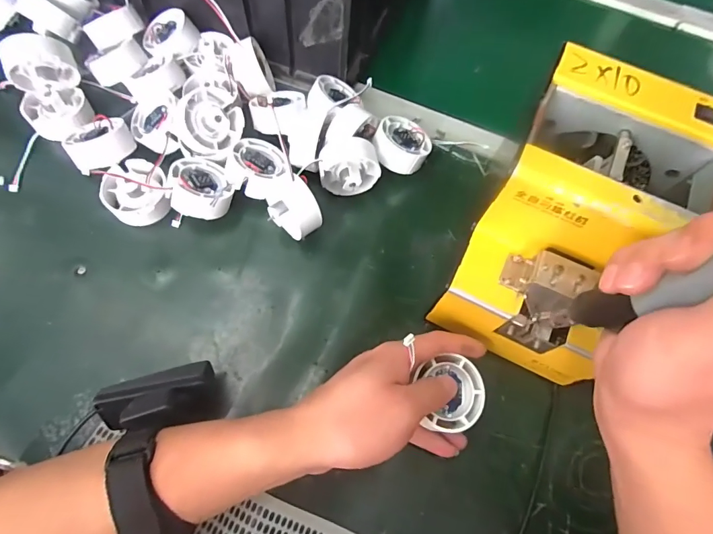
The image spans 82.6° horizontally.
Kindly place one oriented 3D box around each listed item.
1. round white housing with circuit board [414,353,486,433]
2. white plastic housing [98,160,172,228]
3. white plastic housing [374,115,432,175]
[{"bbox_3d":[0.069,0.089,0.287,0.047,0.015,0.049,1,66,-2],"label":"round white housing with circuit board"},{"bbox_3d":[-0.195,-0.066,0.362,0.054,0.031,0.064,-37,73,-17],"label":"white plastic housing"},{"bbox_3d":[0.043,-0.117,0.395,0.052,0.025,0.052,11,57,-16],"label":"white plastic housing"}]

